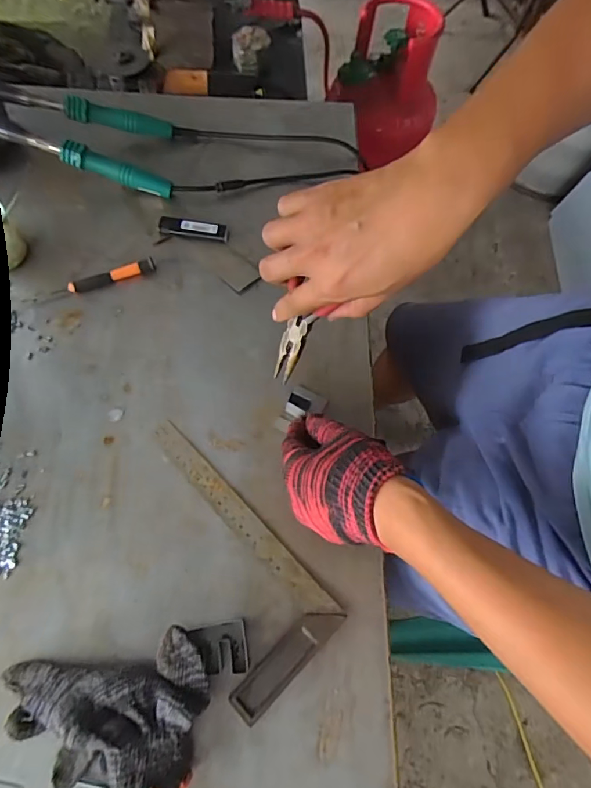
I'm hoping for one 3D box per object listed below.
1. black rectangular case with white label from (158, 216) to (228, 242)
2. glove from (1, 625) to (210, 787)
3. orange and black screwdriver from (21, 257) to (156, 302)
[{"bbox_3d":[-0.123,-0.198,0.556,0.080,0.013,0.023,6,67,1],"label":"black rectangular case with white label"},{"bbox_3d":[-0.143,0.249,0.351,0.154,0.038,0.102,-11,68,-6],"label":"glove"},{"bbox_3d":[-0.230,-0.127,0.520,0.143,0.012,0.018,-19,69,-10],"label":"orange and black screwdriver"}]

